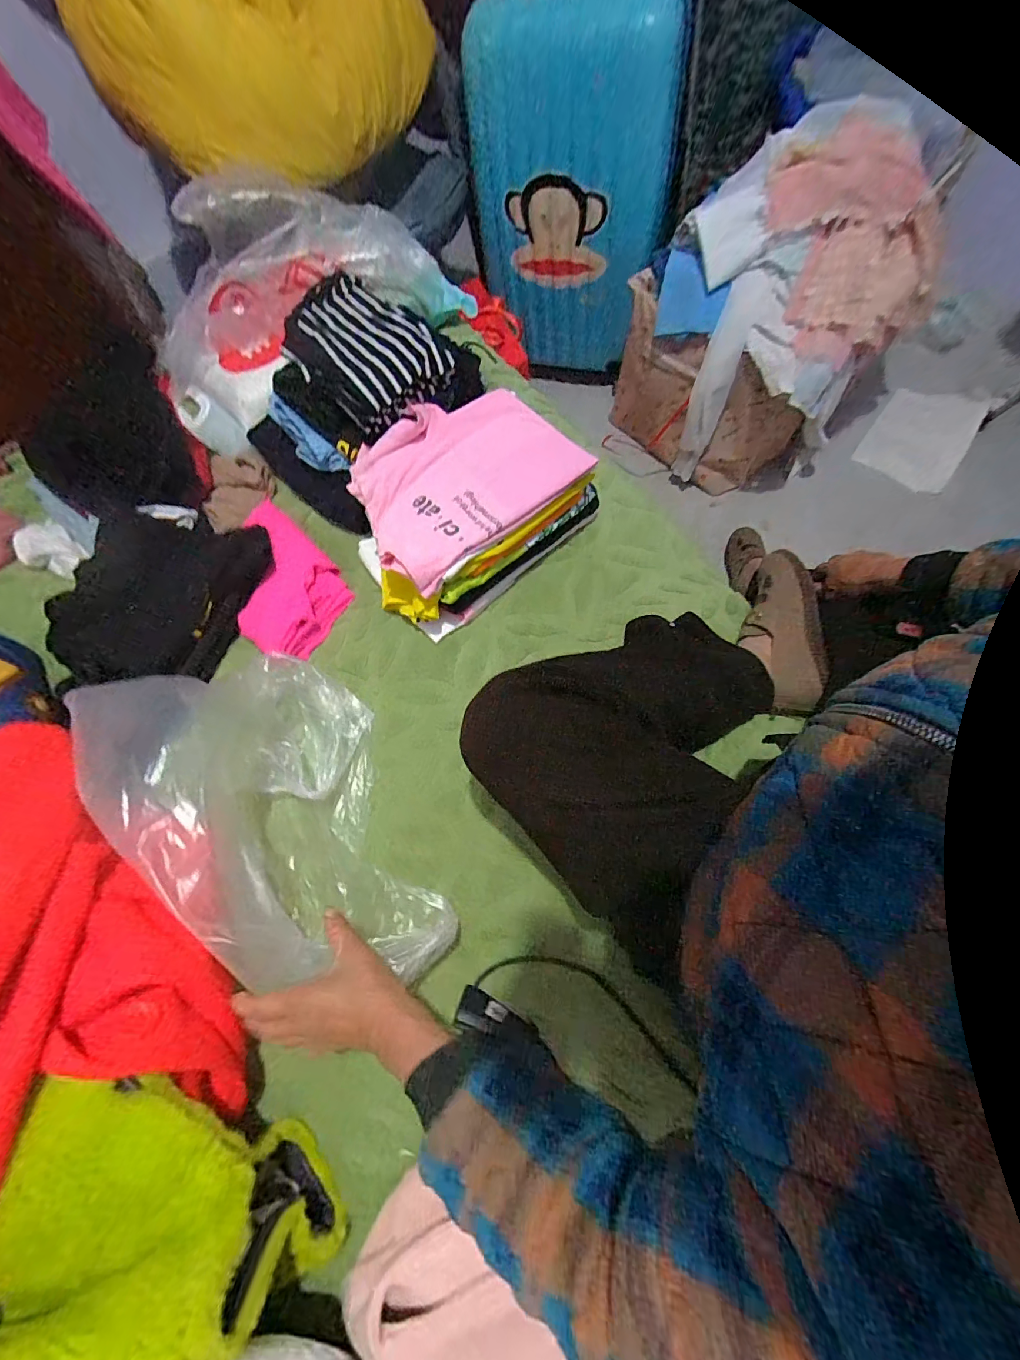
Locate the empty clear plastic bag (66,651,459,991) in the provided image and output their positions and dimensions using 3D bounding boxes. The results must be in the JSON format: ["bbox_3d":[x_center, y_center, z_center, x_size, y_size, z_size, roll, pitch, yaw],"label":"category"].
[{"bbox_3d":[-0.233,0.127,0.483,0.208,0.181,0.416,-41,77,-11],"label":"empty clear plastic bag"}]

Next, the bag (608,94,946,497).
[{"bbox_3d":[0.539,-0.735,0.956,0.442,0.511,0.432,-33,69,-6],"label":"bag"}]

